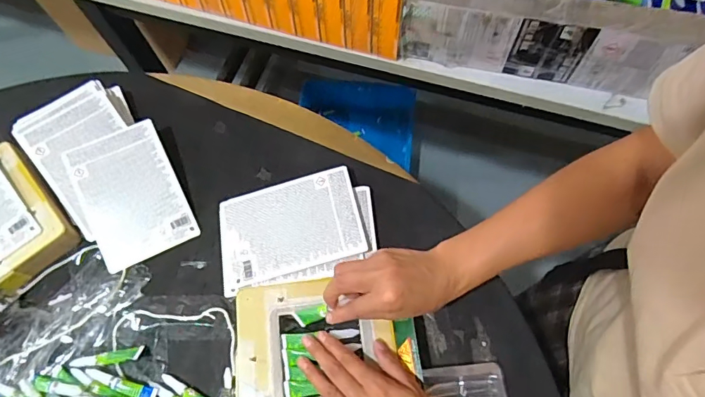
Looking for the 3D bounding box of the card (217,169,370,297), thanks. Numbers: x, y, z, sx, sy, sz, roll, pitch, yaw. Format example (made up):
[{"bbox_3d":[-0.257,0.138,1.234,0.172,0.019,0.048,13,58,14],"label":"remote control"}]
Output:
[{"bbox_3d":[-0.079,0.034,0.558,0.176,0.006,0.116,-18,67,3],"label":"card"}]

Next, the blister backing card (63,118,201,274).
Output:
[{"bbox_3d":[-0.281,-0.008,0.577,0.115,0.005,0.171,-25,82,-10],"label":"blister backing card"}]

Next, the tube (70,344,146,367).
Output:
[{"bbox_3d":[-0.277,0.180,0.511,0.081,0.008,0.015,-12,68,-3],"label":"tube"}]

